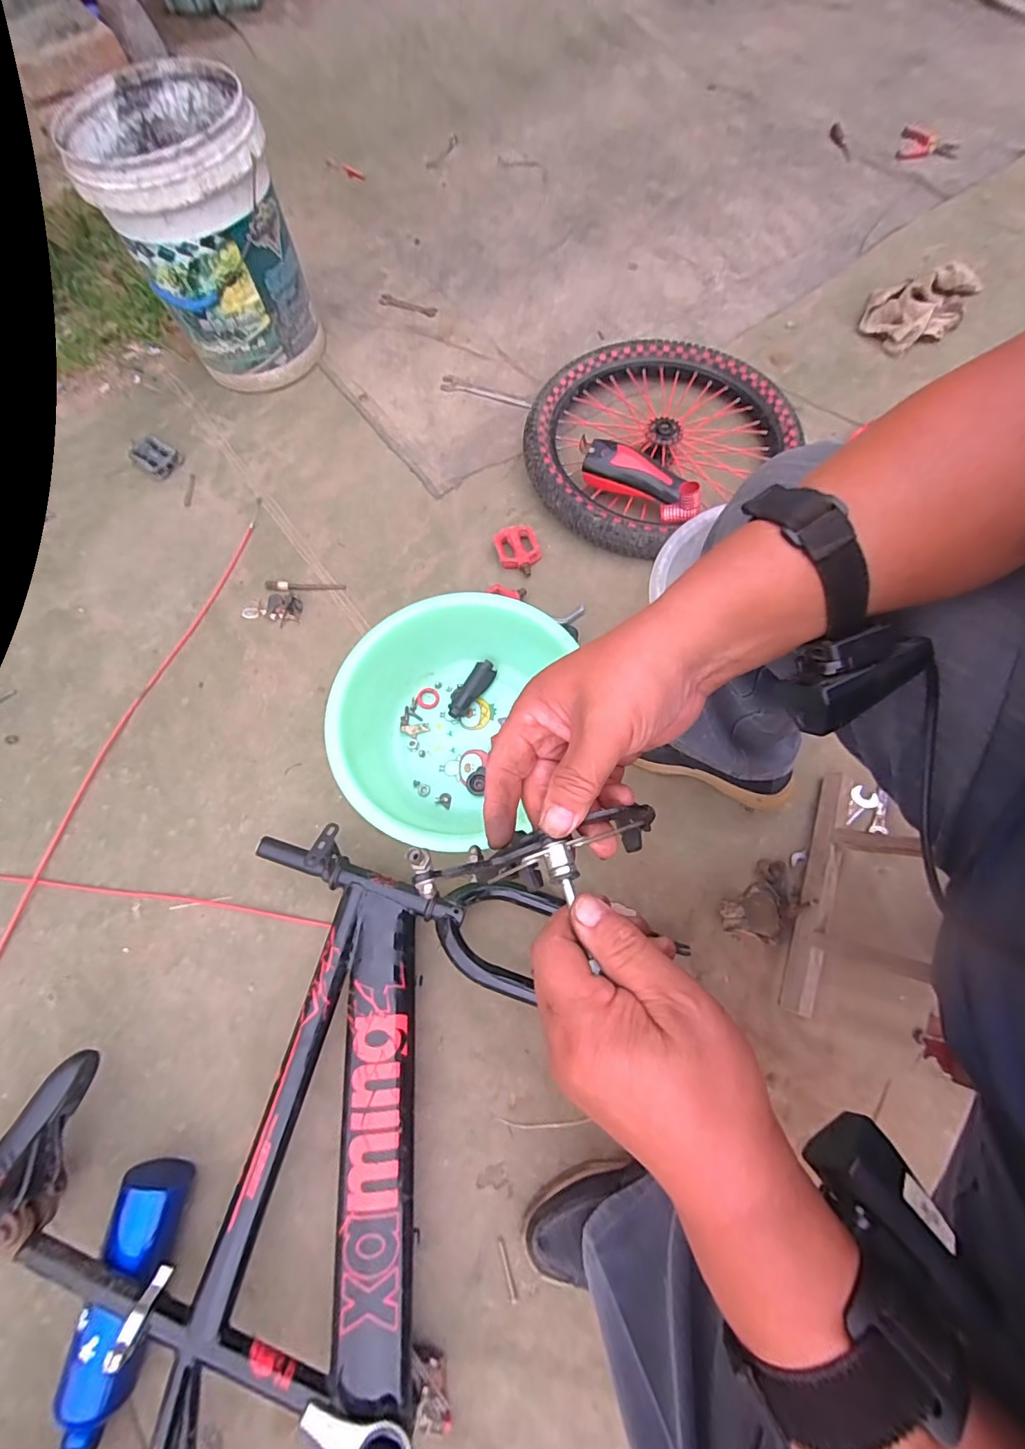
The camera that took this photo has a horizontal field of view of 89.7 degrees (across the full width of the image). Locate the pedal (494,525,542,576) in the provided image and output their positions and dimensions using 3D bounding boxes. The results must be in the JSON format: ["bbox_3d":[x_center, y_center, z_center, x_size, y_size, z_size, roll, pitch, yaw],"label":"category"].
[{"bbox_3d":[0.010,-0.307,0.909,0.069,0.027,0.106,-15,69,-5],"label":"pedal"}]

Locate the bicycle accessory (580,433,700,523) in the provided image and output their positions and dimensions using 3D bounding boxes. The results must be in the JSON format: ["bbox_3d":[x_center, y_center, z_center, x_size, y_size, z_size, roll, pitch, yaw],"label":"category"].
[{"bbox_3d":[0.218,-0.427,0.888,0.231,0.062,0.069,38,75,16],"label":"bicycle accessory"}]

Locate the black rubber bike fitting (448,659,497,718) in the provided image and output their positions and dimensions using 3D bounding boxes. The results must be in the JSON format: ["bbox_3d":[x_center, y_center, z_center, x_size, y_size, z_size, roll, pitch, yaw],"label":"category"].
[{"bbox_3d":[-0.062,-0.054,0.814,0.033,0.028,0.101,29,72,12],"label":"black rubber bike fitting"}]

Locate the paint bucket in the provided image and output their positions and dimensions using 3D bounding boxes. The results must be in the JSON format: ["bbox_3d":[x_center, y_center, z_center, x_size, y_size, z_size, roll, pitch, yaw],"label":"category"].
[{"bbox_3d":[-0.570,-0.902,0.992,0.293,0.374,0.301,-25,70,-8],"label":"paint bucket"}]

